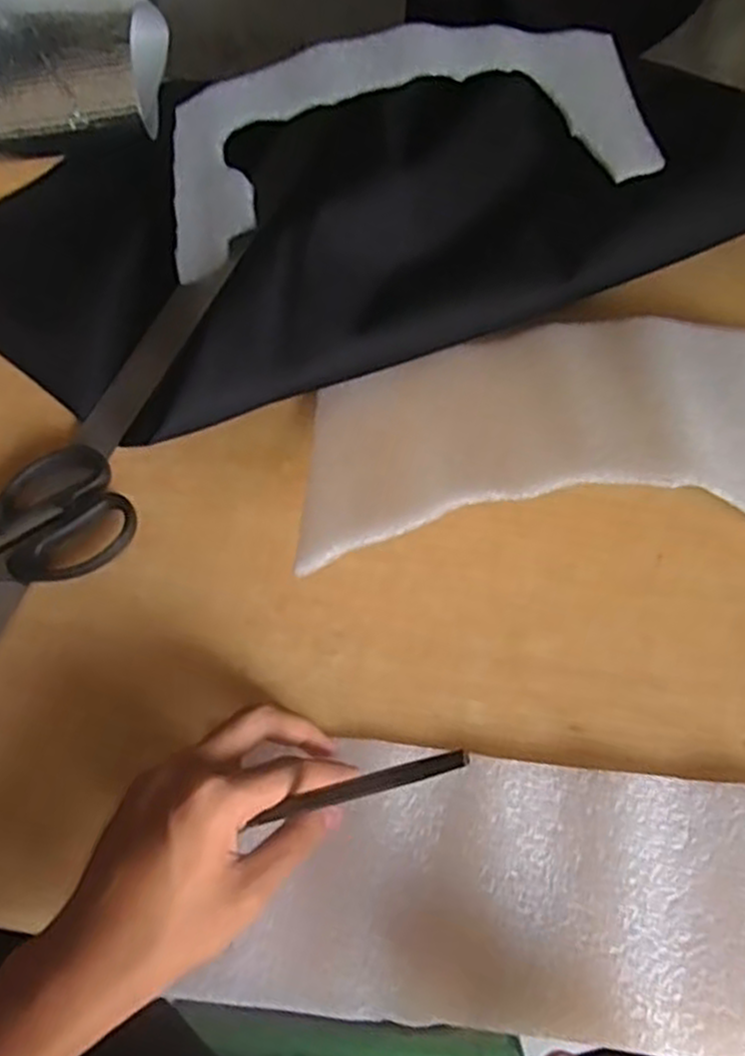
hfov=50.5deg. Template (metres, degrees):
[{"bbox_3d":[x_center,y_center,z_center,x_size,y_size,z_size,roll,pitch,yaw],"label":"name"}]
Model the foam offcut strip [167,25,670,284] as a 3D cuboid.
[{"bbox_3d":[0.020,-0.241,0.479,0.293,0.047,0.115,-10,66,-5],"label":"foam offcut strip"}]

